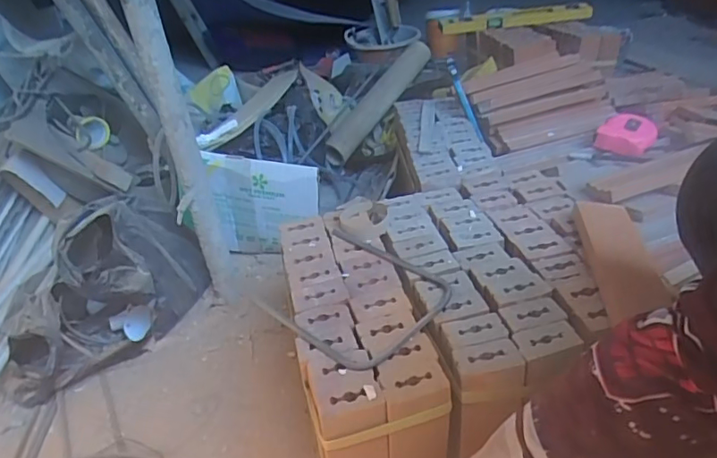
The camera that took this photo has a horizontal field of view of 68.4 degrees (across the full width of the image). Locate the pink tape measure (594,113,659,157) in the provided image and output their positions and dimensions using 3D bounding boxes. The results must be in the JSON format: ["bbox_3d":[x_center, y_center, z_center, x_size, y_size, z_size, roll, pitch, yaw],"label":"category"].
[{"bbox_3d":[0.471,-0.168,0.925,0.091,0.045,0.076,13,38,25],"label":"pink tape measure"}]

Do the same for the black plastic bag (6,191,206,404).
[{"bbox_3d":[-0.417,0.088,0.857,0.323,0.237,0.228,-20,36,-21],"label":"black plastic bag"}]

